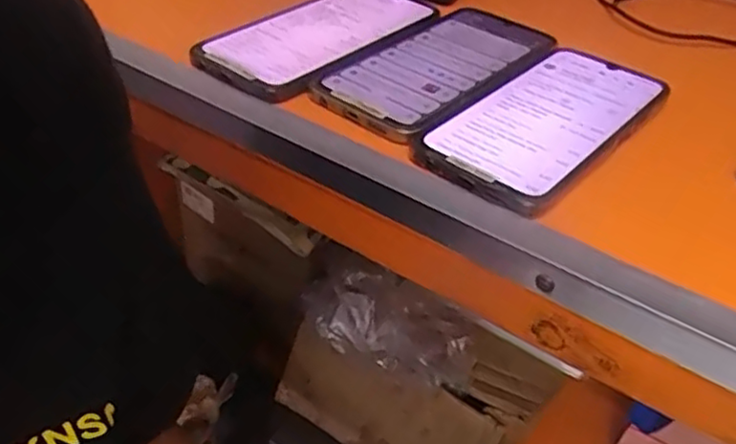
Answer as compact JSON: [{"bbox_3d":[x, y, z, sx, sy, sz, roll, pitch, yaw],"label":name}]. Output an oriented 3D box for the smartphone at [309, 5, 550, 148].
[{"bbox_3d":[0.044,-0.098,0.417,0.089,0.012,0.166,29,45,27],"label":"smartphone"}]

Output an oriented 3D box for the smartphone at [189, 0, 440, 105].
[{"bbox_3d":[-0.031,-0.124,0.441,0.091,0.011,0.164,26,44,25],"label":"smartphone"}]

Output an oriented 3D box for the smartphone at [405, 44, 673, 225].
[{"bbox_3d":[0.102,-0.059,0.376,0.084,0.012,0.168,30,45,28],"label":"smartphone"}]

